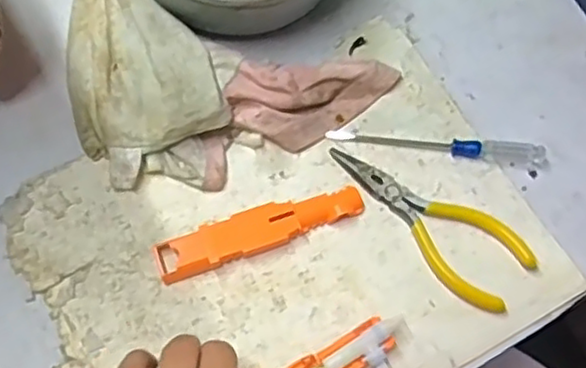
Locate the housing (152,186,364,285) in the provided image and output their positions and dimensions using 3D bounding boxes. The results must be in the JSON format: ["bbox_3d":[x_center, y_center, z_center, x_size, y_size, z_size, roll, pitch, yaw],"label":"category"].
[{"bbox_3d":[-0.018,0.026,0.385,0.118,0.011,0.024,-18,70,-9],"label":"housing"}]

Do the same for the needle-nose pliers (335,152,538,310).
[{"bbox_3d":[0.076,0.018,0.392,0.126,0.008,0.046,40,72,13],"label":"needle-nose pliers"}]

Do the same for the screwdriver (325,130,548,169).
[{"bbox_3d":[0.088,-0.025,0.414,0.130,0.012,0.012,9,68,1],"label":"screwdriver"}]

